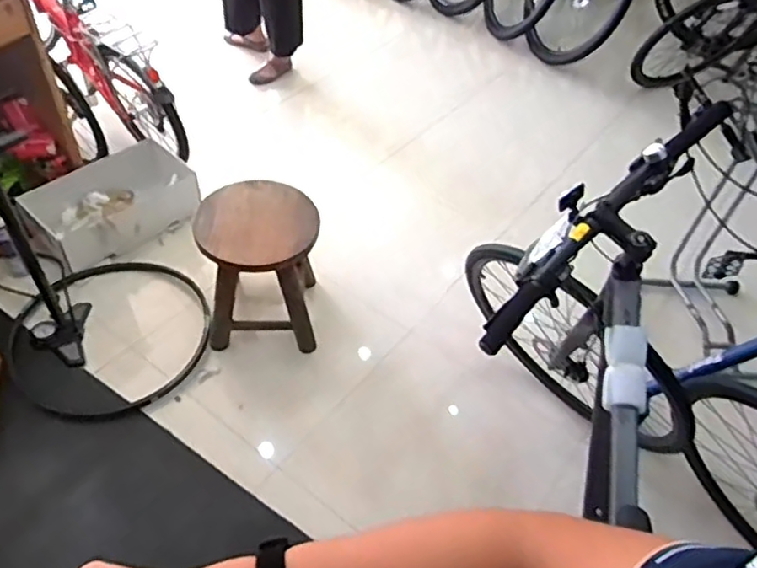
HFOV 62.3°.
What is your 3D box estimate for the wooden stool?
[{"bbox_3d":[-0.350,-0.048,1.864,0.339,0.412,0.303,3,48,-3],"label":"wooden stool"}]

